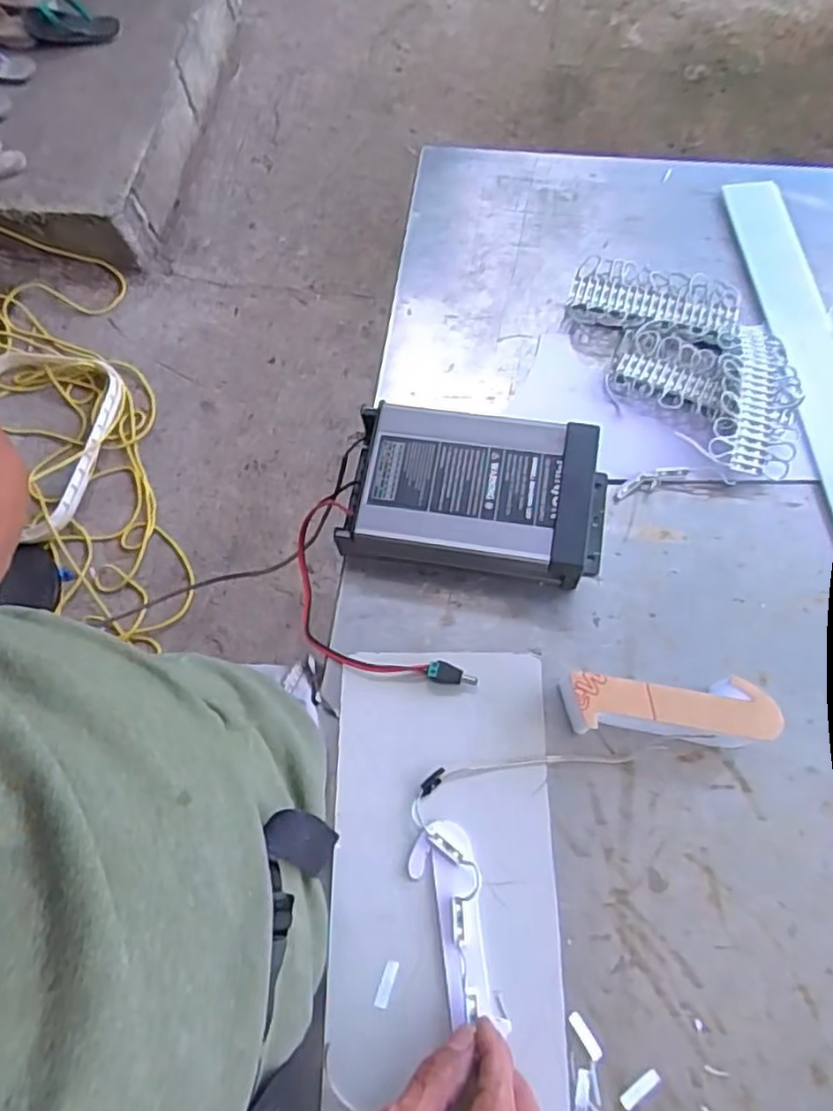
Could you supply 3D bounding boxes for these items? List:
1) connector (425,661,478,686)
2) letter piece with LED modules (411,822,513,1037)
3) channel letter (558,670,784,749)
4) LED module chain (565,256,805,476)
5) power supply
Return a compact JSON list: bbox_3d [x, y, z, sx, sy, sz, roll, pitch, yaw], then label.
[{"bbox_3d":[0.025,0.083,0.469,0.035,0.012,0.012,16,69,9],"label":"connector"},{"bbox_3d":[0.023,0.221,0.410,0.039,0.014,0.110,-11,66,-2],"label":"letter piece with LED modules"},{"bbox_3d":[0.160,0.100,0.440,0.125,0.043,0.037,2,67,3],"label":"channel letter"},{"bbox_3d":[0.222,-0.161,0.555,0.130,0.028,0.226,-17,67,-5],"label":"LED module chain"},{"bbox_3d":[0.046,-0.044,0.503,0.185,0.052,0.108,9,68,6],"label":"power supply"}]

